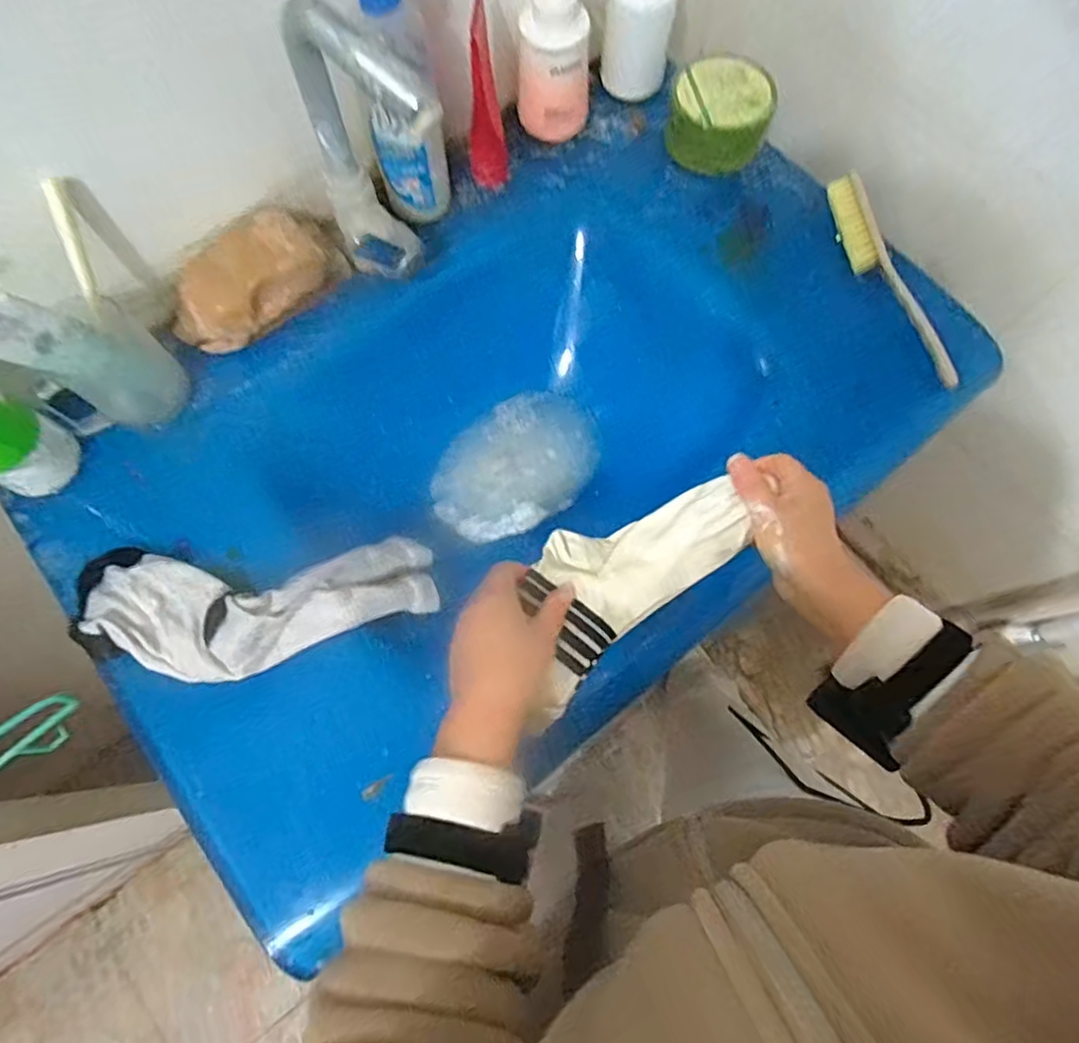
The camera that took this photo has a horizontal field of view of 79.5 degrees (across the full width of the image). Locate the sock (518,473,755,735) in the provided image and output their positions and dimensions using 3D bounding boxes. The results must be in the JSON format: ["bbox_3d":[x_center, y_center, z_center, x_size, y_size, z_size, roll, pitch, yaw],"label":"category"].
[{"bbox_3d":[0.055,0.041,0.492,0.212,0.037,0.098,-40,77,-4],"label":"sock"}]

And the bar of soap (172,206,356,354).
[{"bbox_3d":[-0.251,-0.213,0.578,0.153,0.062,0.062,-38,76,-12],"label":"bar of soap"}]

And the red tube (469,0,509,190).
[{"bbox_3d":[-0.048,-0.379,0.590,0.033,0.166,0.044,-4,72,-2],"label":"red tube"}]

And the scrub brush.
[{"bbox_3d":[0.322,-0.221,0.595,0.025,0.051,0.218,-23,74,-8],"label":"scrub brush"}]

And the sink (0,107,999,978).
[{"bbox_3d":[-0.027,-0.063,0.628,0.746,0.154,0.450,-36,76,-11],"label":"sink"}]

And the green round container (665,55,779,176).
[{"bbox_3d":[0.178,-0.399,0.648,0.096,0.071,0.094,24,73,7],"label":"green round container"}]

